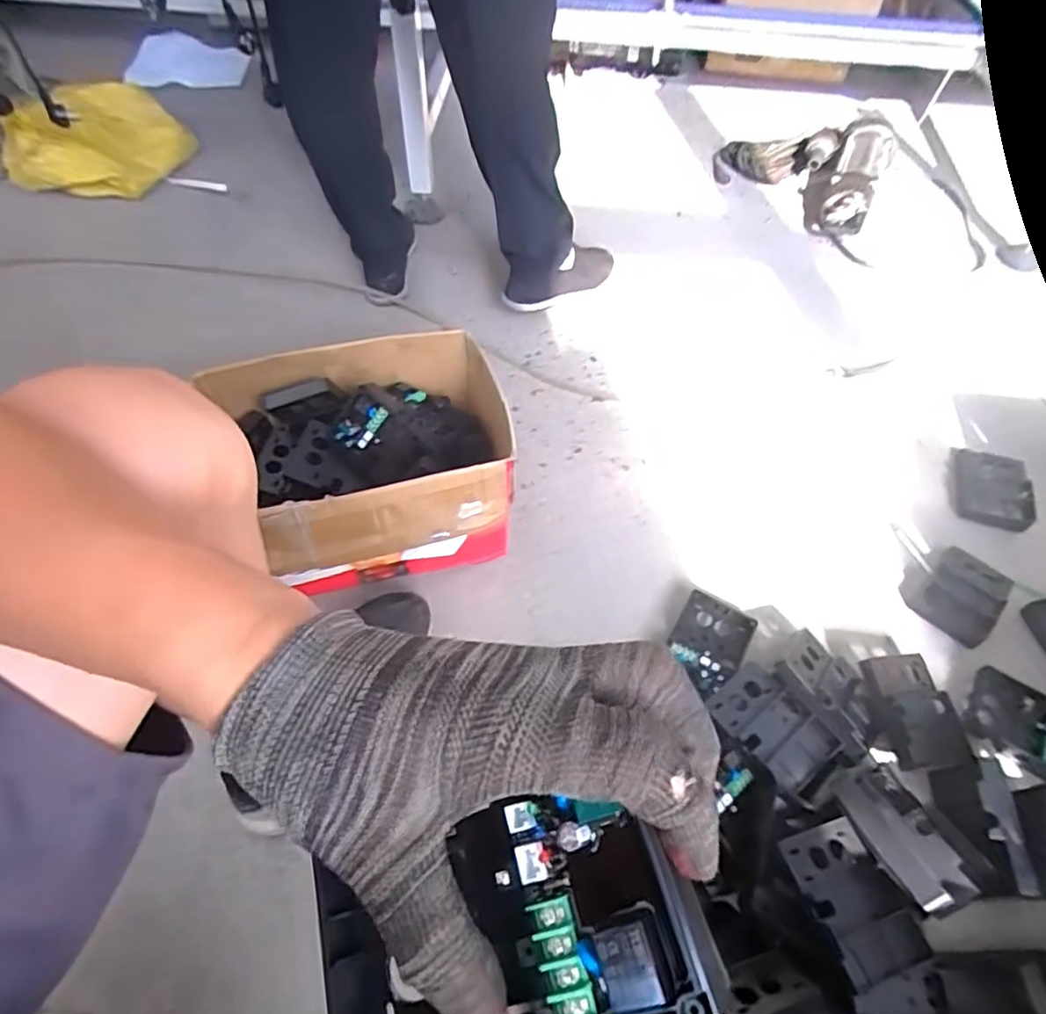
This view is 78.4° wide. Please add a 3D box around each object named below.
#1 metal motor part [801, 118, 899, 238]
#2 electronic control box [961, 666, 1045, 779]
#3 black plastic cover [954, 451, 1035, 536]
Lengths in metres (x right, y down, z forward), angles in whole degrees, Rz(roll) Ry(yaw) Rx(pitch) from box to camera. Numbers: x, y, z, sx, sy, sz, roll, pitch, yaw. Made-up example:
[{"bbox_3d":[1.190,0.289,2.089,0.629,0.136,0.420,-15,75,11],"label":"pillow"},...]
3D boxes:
[{"bbox_3d":[0.623,-0.652,1.258,0.150,0.103,0.224,24,63,15],"label":"metal motor part"},{"bbox_3d":[0.580,0.251,0.740,0.121,0.034,0.096,29,65,17],"label":"electronic control box"},{"bbox_3d":[0.673,-0.028,0.917,0.095,0.018,0.121,13,61,9],"label":"black plastic cover"}]

